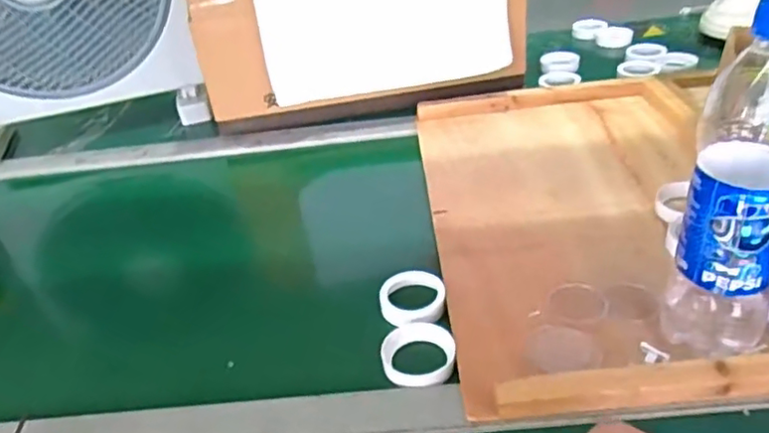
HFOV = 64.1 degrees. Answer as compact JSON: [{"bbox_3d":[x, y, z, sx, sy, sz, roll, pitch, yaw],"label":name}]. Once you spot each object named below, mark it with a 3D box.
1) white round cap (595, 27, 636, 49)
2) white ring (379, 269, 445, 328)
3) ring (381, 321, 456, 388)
[{"bbox_3d":[0.364,-0.284,0.971,0.054,0.022,0.054,8,36,22],"label":"white round cap"},{"bbox_3d":[0.023,0.067,0.502,0.053,0.014,0.058,-6,33,4],"label":"white ring"},{"bbox_3d":[0.025,0.102,0.457,0.053,0.014,0.059,-4,33,6],"label":"ring"}]

